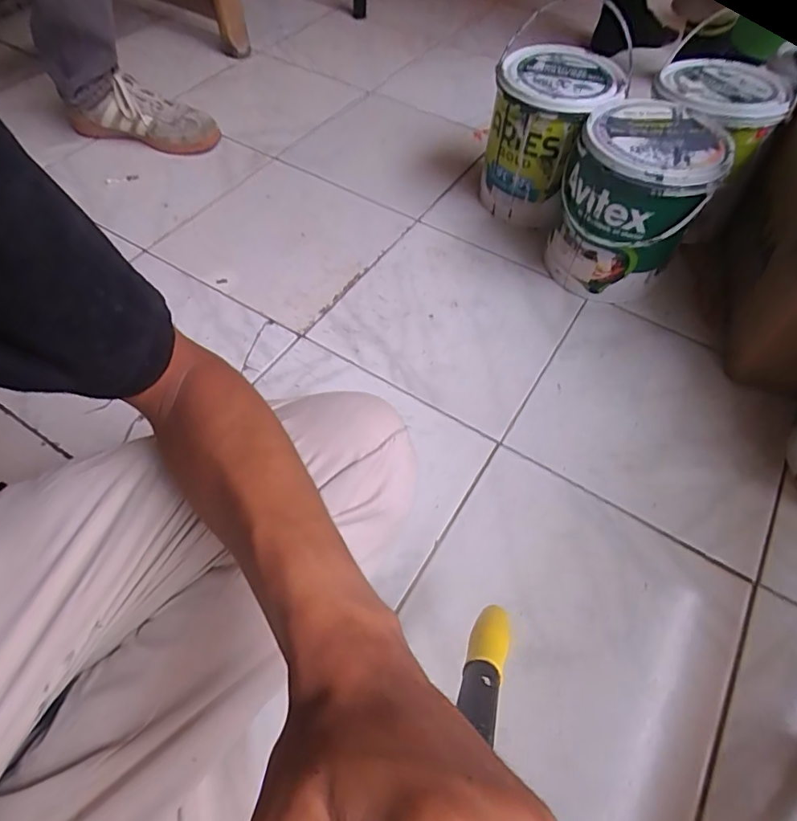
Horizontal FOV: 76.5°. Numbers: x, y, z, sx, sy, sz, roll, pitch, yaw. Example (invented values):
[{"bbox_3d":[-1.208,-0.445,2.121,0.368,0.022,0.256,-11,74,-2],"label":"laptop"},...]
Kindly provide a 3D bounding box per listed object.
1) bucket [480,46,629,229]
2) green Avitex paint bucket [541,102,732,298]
[{"bbox_3d":[0.218,-0.402,0.770,0.166,0.194,0.172,7,58,1],"label":"bucket"},{"bbox_3d":[0.307,-0.279,0.694,0.166,0.197,0.168,2,58,-2],"label":"green Avitex paint bucket"}]

